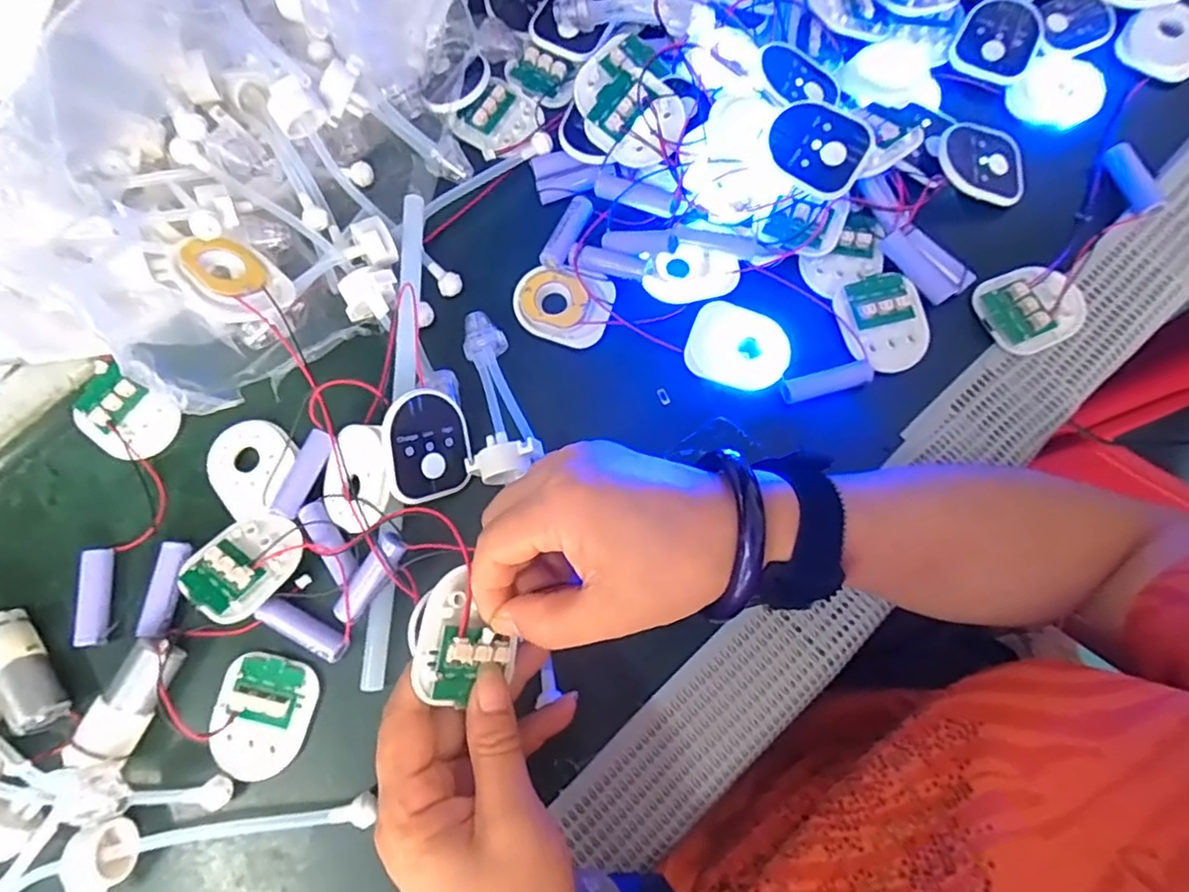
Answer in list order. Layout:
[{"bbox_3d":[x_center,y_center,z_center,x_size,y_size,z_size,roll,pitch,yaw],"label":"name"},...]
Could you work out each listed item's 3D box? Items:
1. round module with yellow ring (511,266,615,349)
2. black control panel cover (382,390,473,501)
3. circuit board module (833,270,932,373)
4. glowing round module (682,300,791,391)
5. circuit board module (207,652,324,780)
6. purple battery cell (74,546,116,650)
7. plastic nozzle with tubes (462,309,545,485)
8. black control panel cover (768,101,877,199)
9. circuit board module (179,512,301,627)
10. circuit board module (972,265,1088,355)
[{"bbox_3d":[-0.020,-0.083,0.374,0.058,0.016,0.042,15,76,8],"label":"round module with yellow ring"},{"bbox_3d":[-0.089,0.000,0.333,0.047,0.009,0.056,-10,98,-43],"label":"black control panel cover"},{"bbox_3d":[0.169,-0.072,0.362,0.049,0.009,0.057,-18,74,-2],"label":"circuit board module"},{"bbox_3d":[0.083,-0.059,0.363,0.058,0.007,0.049,19,76,9],"label":"glowing round module"},{"bbox_3d":[-0.168,0.137,0.316,0.047,0.006,0.058,8,75,6],"label":"circuit board module"},{"bbox_3d":[-0.269,0.082,0.339,0.012,0.015,0.051,-6,74,2],"label":"purple battery cell"},{"bbox_3d":[-0.057,-0.029,0.348,0.040,0.020,0.100,-13,74,0],"label":"plastic nozzle with tubes"},{"bbox_3d":[0.128,-0.170,0.354,0.055,0.008,0.046,36,91,5],"label":"black control panel cover"},{"bbox_3d":[-0.183,0.060,0.327,0.046,0.012,0.058,30,53,13],"label":"circuit board module"},{"bbox_3d":[0.253,-0.081,0.361,0.053,0.009,0.049,-21,74,-3],"label":"circuit board module"}]

